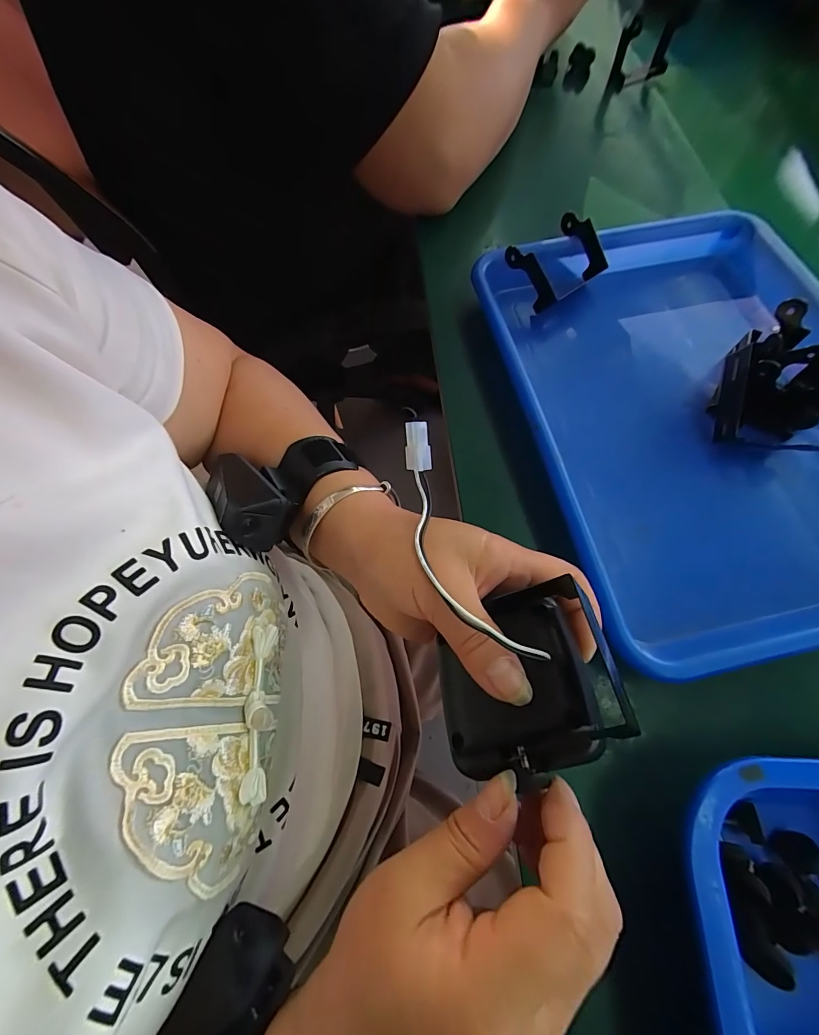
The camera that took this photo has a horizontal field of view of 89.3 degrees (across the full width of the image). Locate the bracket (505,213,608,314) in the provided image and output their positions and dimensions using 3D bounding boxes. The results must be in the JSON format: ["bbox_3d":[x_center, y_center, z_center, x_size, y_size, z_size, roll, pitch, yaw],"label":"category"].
[{"bbox_3d":[0.117,-0.199,0.324,0.072,0.030,0.055,-32,87,-12],"label":"bracket"}]

